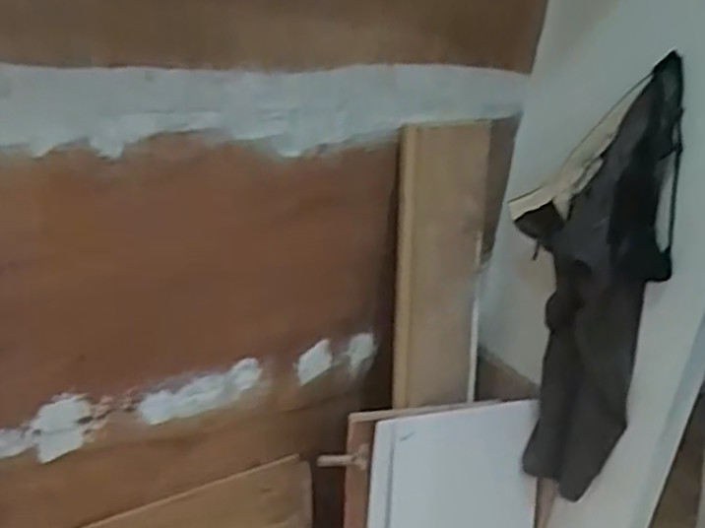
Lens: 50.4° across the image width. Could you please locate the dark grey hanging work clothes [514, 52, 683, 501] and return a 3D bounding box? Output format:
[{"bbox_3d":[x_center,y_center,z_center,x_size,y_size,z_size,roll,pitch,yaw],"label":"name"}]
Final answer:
[{"bbox_3d":[0.508,0.083,1.634,0.284,0.992,0.125,11,25,7],"label":"dark grey hanging work clothes"}]

